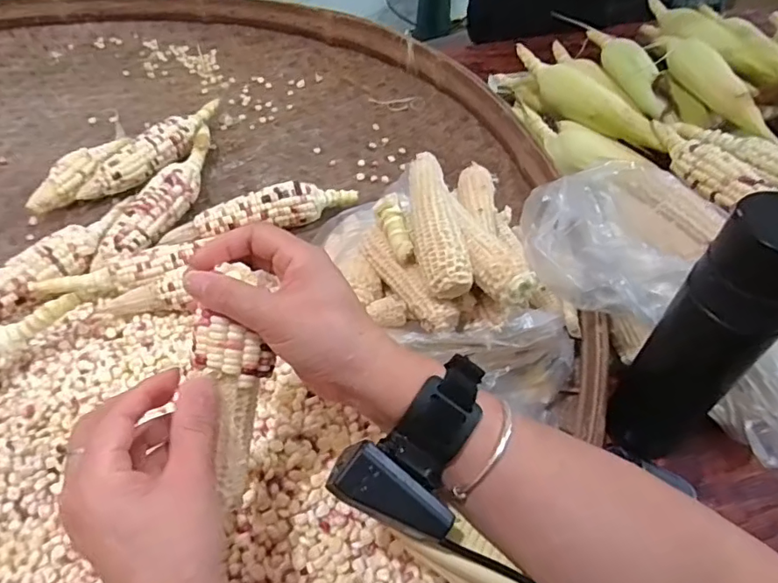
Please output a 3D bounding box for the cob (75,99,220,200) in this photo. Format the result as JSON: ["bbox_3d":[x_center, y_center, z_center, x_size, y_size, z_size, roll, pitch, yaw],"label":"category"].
[{"bbox_3d":[-0.300,-0.187,0.692,0.044,0.039,0.219,30,55,23],"label":"cob"}]

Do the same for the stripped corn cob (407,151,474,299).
[{"bbox_3d":[0.038,-0.058,0.434,0.040,0.030,0.141,-5,49,-4],"label":"stripped corn cob"}]

